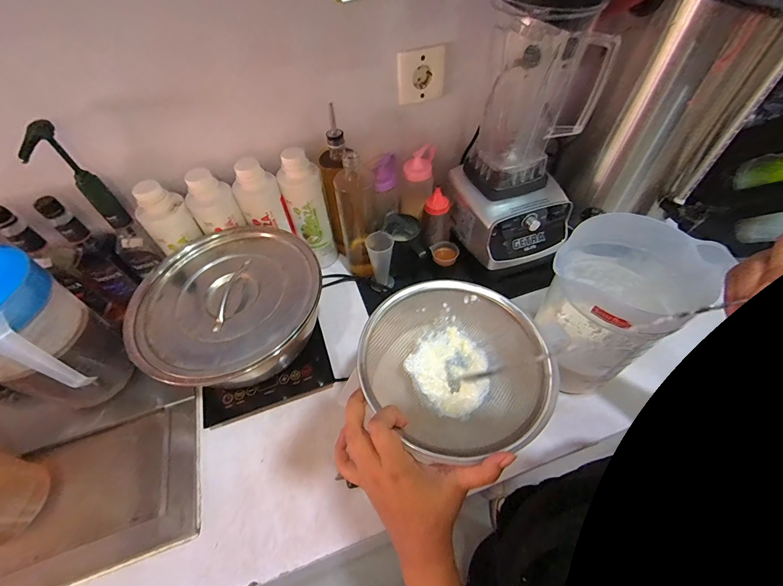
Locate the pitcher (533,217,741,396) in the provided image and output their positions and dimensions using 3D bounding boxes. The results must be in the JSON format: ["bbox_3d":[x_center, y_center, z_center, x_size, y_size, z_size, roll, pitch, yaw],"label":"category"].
[{"bbox_3d":[0.309,0.002,0.501,0.169,0.174,0.168,-31,57,-20],"label":"pitcher"}]

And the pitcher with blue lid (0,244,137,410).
[{"bbox_3d":[-0.516,0.079,0.529,0.166,0.264,0.150,18,55,16],"label":"pitcher with blue lid"}]

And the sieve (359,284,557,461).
[{"bbox_3d":[0.061,0.086,0.382,0.178,0.084,0.180,-1,52,2],"label":"sieve"}]

